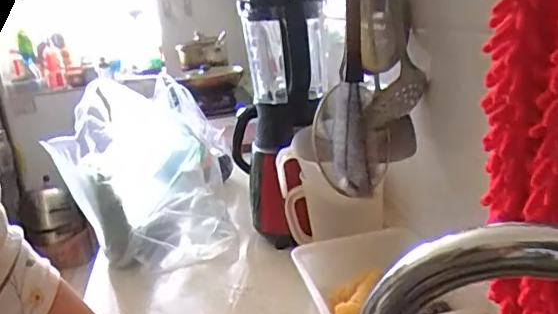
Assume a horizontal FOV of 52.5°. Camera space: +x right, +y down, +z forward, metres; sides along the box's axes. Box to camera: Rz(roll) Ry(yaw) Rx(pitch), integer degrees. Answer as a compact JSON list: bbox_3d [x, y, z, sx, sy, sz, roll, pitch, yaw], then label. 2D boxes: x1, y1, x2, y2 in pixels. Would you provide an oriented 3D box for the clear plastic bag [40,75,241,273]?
[{"bbox_3d":[-0.259,0.026,1.096,0.286,0.312,0.329,-10,16,-11],"label":"clear plastic bag"}]

